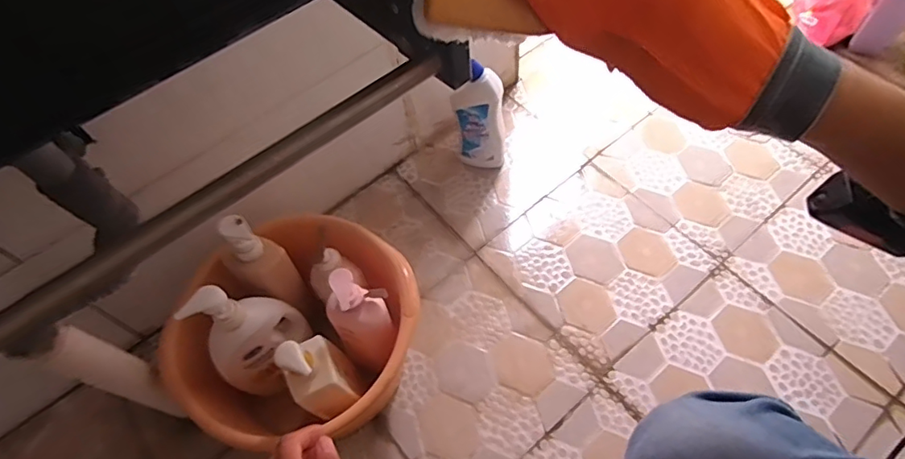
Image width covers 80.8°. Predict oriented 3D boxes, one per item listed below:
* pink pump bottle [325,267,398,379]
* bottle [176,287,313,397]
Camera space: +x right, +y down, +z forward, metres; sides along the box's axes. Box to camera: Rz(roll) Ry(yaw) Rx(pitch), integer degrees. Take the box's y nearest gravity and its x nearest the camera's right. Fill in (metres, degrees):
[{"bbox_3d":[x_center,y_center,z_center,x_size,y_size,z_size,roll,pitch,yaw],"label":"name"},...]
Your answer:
[{"bbox_3d":[-0.125,0.139,0.755,0.078,0.269,0.065,-25,60,-11],"label":"pink pump bottle"},{"bbox_3d":[-0.281,0.152,0.750,0.065,0.257,0.135,34,67,22],"label":"bottle"}]

